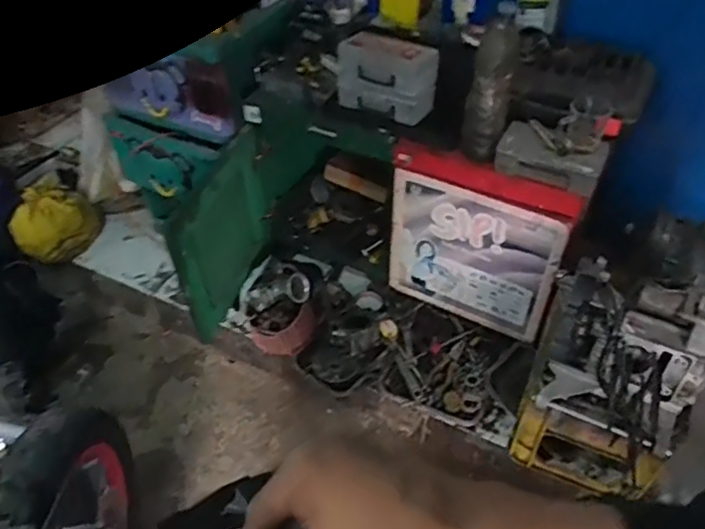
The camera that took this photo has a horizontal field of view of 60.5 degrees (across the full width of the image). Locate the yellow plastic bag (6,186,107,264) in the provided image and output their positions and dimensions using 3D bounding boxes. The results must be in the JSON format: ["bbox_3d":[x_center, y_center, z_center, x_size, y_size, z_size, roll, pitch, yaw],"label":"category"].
[{"bbox_3d":[-0.863,-0.113,1.756,0.201,0.157,0.183,1,44,0],"label":"yellow plastic bag"}]

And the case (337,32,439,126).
[{"bbox_3d":[0.063,-0.395,1.255,0.227,0.148,0.086,28,50,26],"label":"case"}]

